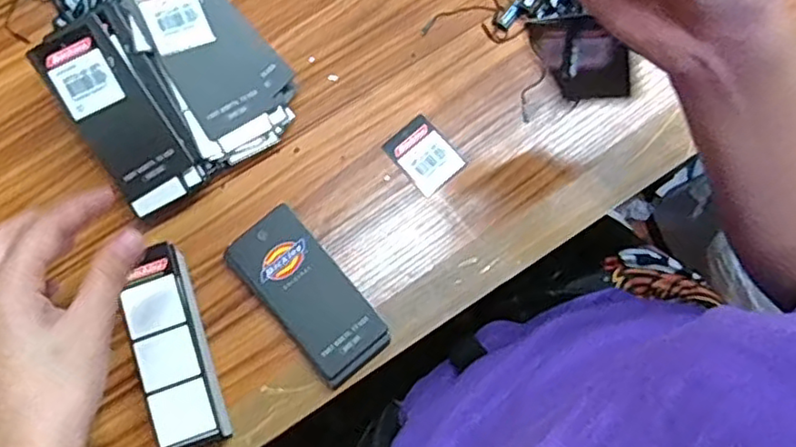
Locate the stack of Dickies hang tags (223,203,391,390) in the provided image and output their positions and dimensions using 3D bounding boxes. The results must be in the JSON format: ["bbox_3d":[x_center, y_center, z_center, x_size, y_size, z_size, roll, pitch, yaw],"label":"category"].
[{"bbox_3d":[-0.058,0.046,0.413,0.053,0.014,0.114,-41,80,-8],"label":"stack of Dickies hang tags"}]

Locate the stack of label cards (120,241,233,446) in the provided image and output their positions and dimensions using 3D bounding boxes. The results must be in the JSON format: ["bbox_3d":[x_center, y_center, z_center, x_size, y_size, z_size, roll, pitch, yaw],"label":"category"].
[{"bbox_3d":[-0.138,0.078,0.398,0.042,0.031,0.122,-20,78,-4],"label":"stack of label cards"}]

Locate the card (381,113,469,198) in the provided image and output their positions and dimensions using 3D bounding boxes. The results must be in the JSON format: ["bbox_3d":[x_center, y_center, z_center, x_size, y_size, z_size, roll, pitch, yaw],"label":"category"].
[{"bbox_3d":[0.018,-0.048,0.441,0.039,0.004,0.049,-40,80,-8],"label":"card"}]

